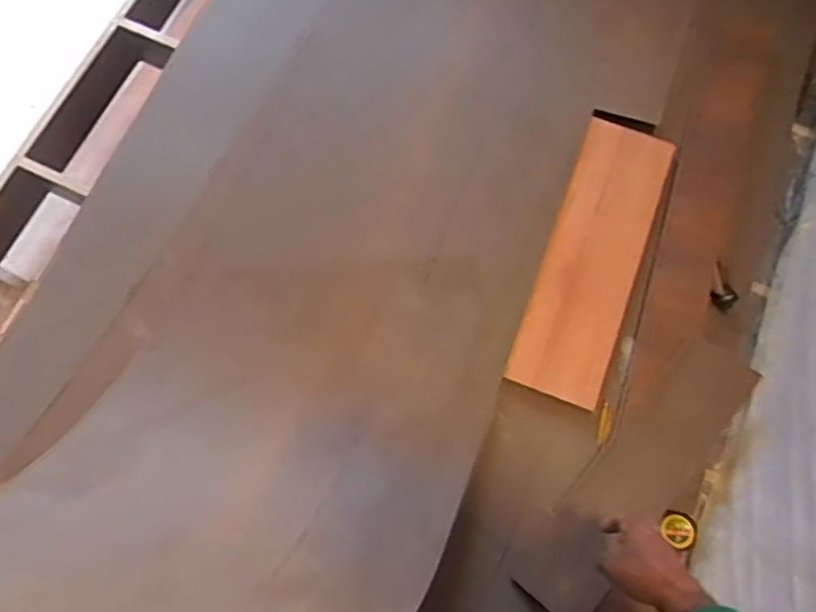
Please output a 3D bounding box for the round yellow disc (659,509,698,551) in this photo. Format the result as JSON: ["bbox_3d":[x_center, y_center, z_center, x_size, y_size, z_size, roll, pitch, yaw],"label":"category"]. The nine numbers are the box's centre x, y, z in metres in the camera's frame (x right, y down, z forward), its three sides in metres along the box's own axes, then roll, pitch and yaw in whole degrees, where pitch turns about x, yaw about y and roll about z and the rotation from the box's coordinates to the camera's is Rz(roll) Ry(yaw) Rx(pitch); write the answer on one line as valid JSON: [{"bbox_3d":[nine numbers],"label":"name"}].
[{"bbox_3d":[0.418,0.343,0.971,0.050,0.021,0.052,-2,82,22],"label":"round yellow disc"}]

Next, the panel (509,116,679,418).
[{"bbox_3d":[0.339,-0.089,1.148,0.167,0.025,0.532,20,76,10],"label":"panel"}]

